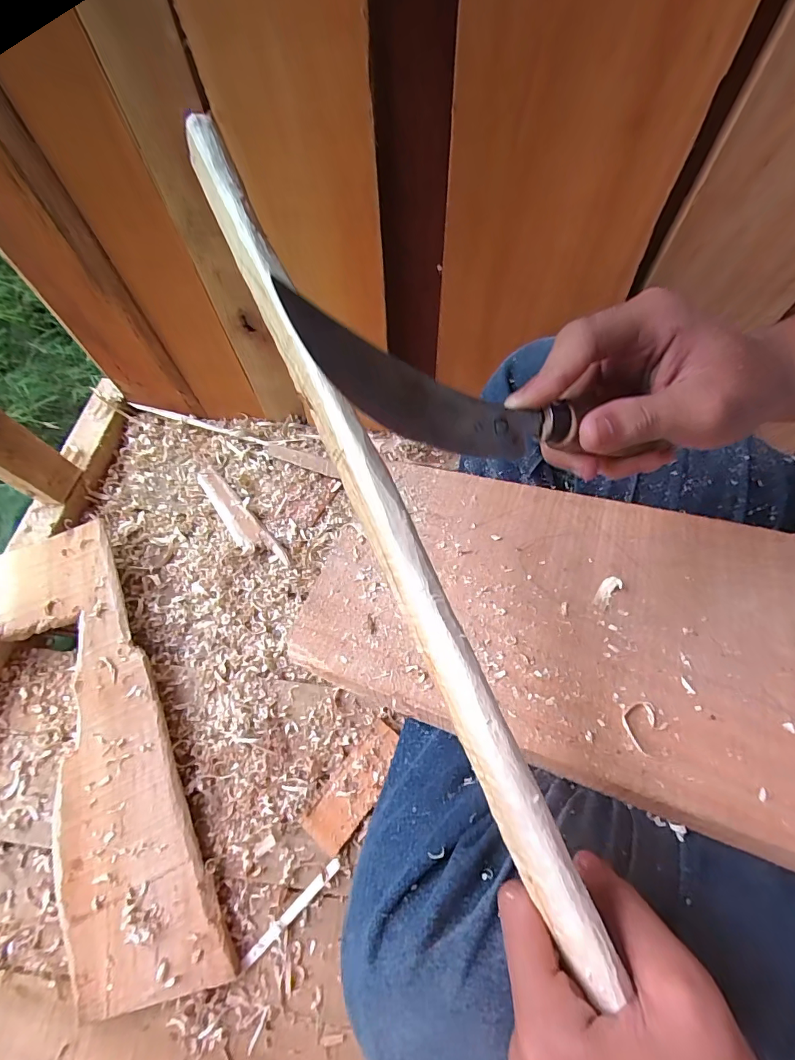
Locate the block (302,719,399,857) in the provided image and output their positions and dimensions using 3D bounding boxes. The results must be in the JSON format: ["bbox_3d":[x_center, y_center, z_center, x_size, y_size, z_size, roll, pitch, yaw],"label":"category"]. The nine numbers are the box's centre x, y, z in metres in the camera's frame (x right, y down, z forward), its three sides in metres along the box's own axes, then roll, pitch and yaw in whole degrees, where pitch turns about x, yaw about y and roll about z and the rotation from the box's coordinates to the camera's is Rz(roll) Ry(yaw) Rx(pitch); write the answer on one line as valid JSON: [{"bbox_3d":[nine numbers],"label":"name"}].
[{"bbox_3d":[-0.037,0.246,0.423,0.042,0.012,0.114,36,72,17],"label":"block"}]

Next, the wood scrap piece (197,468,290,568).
[{"bbox_3d":[-0.198,-0.017,0.544,0.039,0.018,0.172,-36,69,-13],"label":"wood scrap piece"}]

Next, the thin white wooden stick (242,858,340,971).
[{"bbox_3d":[-0.093,0.339,0.388,0.107,0.004,0.010,-42,71,-15],"label":"thin white wooden stick"}]

